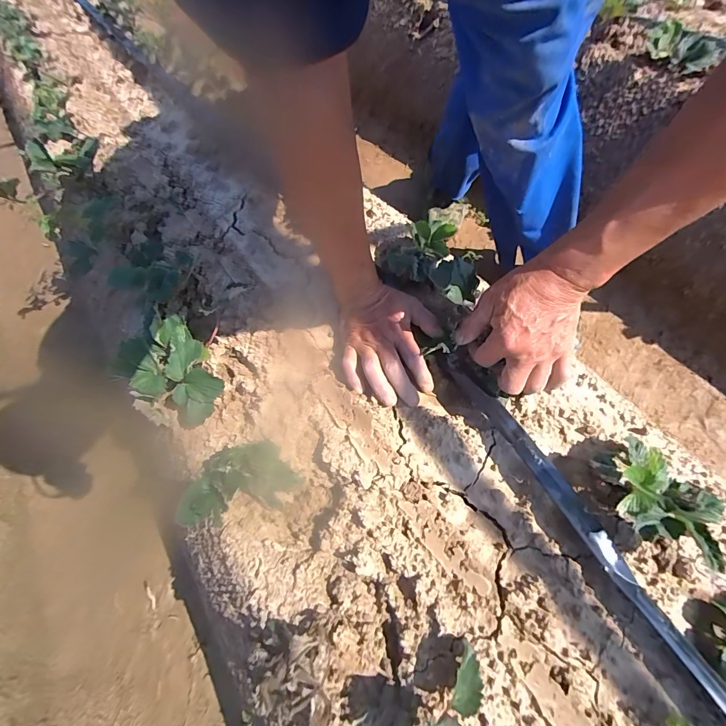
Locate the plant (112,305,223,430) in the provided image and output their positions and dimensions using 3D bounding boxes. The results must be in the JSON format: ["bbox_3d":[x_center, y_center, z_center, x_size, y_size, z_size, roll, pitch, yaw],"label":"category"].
[{"bbox_3d":[-0.212,0.013,0.430,0.135,0.070,0.086,37,73,25],"label":"plant"}]

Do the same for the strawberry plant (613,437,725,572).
[{"bbox_3d":[0.267,0.119,0.334,0.079,0.066,0.099,26,67,20],"label":"strawberry plant"}]

